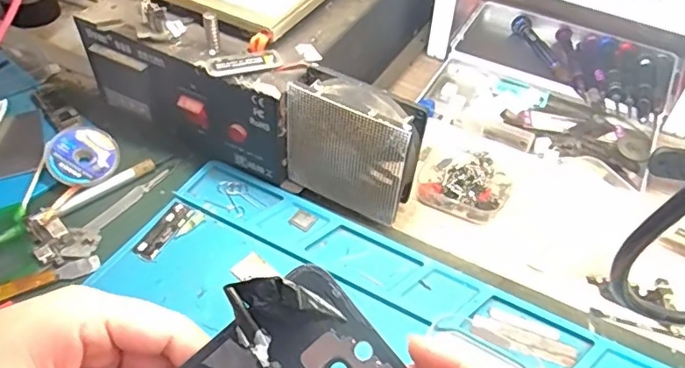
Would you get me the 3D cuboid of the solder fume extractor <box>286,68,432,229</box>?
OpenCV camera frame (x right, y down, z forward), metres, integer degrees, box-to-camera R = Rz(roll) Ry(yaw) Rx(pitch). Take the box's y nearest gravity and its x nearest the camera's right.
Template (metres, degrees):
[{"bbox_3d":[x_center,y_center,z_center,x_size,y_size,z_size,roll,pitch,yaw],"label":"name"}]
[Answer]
[{"bbox_3d":[0.007,-0.021,0.344,0.083,0.087,0.031,23,51,18],"label":"solder fume extractor"}]

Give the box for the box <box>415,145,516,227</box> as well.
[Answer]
[{"bbox_3d":[0.087,-0.003,0.385,0.063,0.021,0.058,22,51,17],"label":"box"}]

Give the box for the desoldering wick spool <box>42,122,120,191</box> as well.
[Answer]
[{"bbox_3d":[-0.183,-0.019,0.383,0.048,0.011,0.048,6,67,-14],"label":"desoldering wick spool"}]

